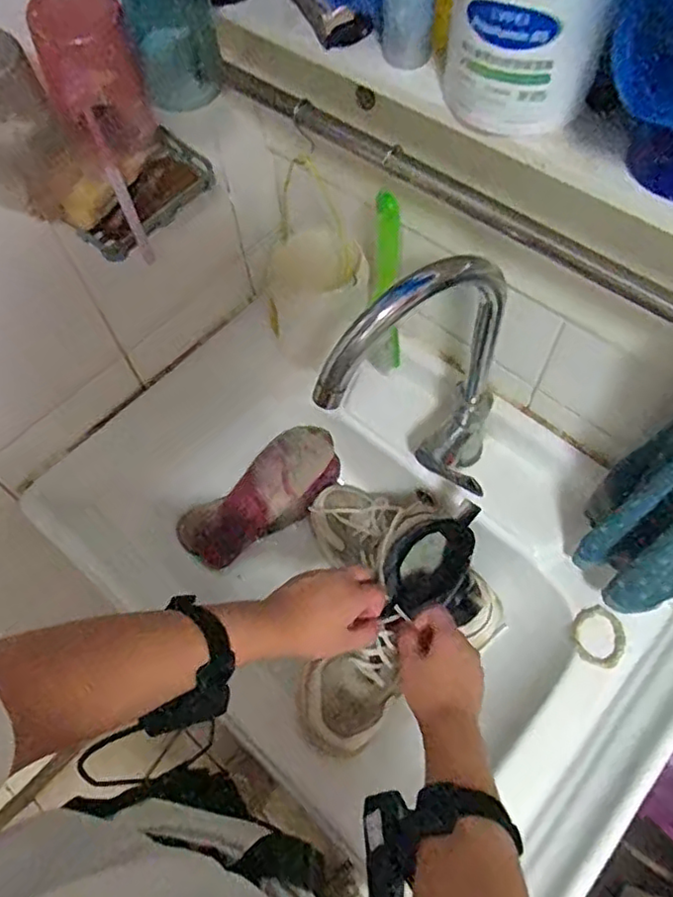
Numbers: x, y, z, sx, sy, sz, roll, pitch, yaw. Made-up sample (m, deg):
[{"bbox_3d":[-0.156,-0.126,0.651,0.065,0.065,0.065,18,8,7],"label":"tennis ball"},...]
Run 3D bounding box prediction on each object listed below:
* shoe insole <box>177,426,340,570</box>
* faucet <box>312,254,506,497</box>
[{"bbox_3d":[-0.094,0.065,0.836,0.232,0.014,0.101,-41,106,-15],"label":"shoe insole"},{"bbox_3d":[0.086,-0.033,0.575,0.203,0.315,0.068,-32,65,-14],"label":"faucet"}]

